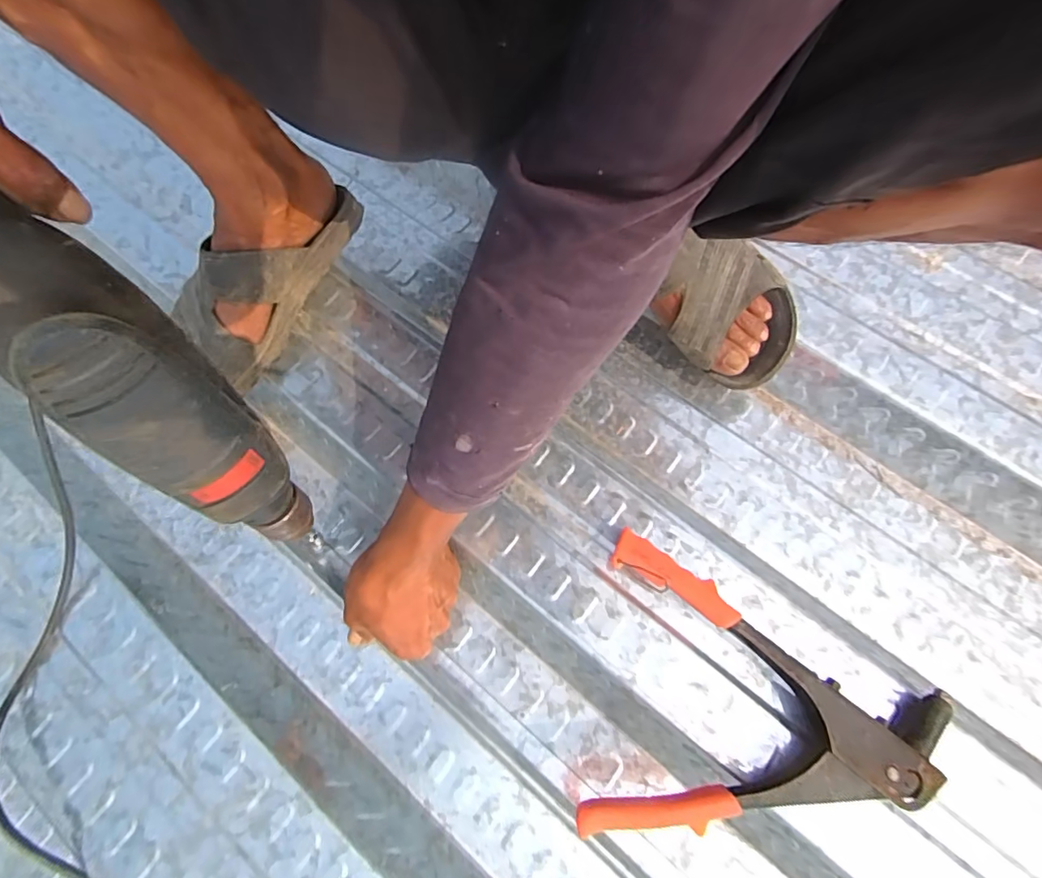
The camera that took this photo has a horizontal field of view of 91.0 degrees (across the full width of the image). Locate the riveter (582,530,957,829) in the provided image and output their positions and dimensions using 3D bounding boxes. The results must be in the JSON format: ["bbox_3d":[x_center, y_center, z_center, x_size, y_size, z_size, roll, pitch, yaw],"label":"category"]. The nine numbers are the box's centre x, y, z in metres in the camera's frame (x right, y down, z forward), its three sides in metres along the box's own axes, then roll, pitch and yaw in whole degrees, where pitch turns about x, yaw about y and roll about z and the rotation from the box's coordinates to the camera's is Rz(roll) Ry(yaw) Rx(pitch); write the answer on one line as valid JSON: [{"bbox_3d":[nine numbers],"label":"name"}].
[{"bbox_3d":[0.169,0.186,0.359,0.226,0.031,0.190,10,71,6],"label":"riveter"}]

